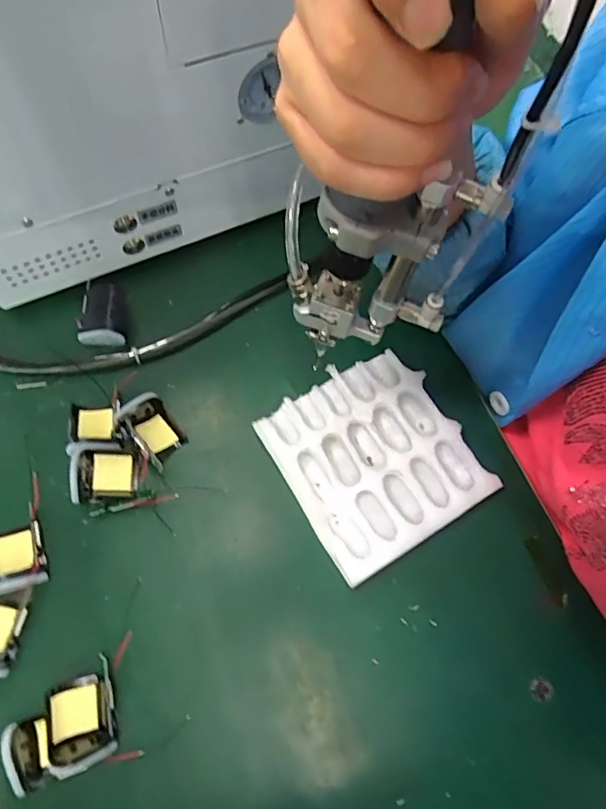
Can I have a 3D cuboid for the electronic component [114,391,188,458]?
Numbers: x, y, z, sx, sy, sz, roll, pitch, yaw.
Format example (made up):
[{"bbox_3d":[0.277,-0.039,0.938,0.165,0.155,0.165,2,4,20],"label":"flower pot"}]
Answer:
[{"bbox_3d":[-0.109,0.015,0.373,0.030,0.025,0.040,-37,74,-15],"label":"electronic component"}]

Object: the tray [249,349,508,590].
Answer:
[{"bbox_3d":[0.049,0.037,0.375,0.124,0.021,0.133,-29,72,-13],"label":"tray"}]

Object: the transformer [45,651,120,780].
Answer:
[{"bbox_3d":[-0.129,0.181,0.299,0.038,0.024,0.051,-14,70,-7],"label":"transformer"}]

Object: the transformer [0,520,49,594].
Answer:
[{"bbox_3d":[-0.189,0.100,0.335,0.036,0.016,0.041,-18,70,-9],"label":"transformer"}]

